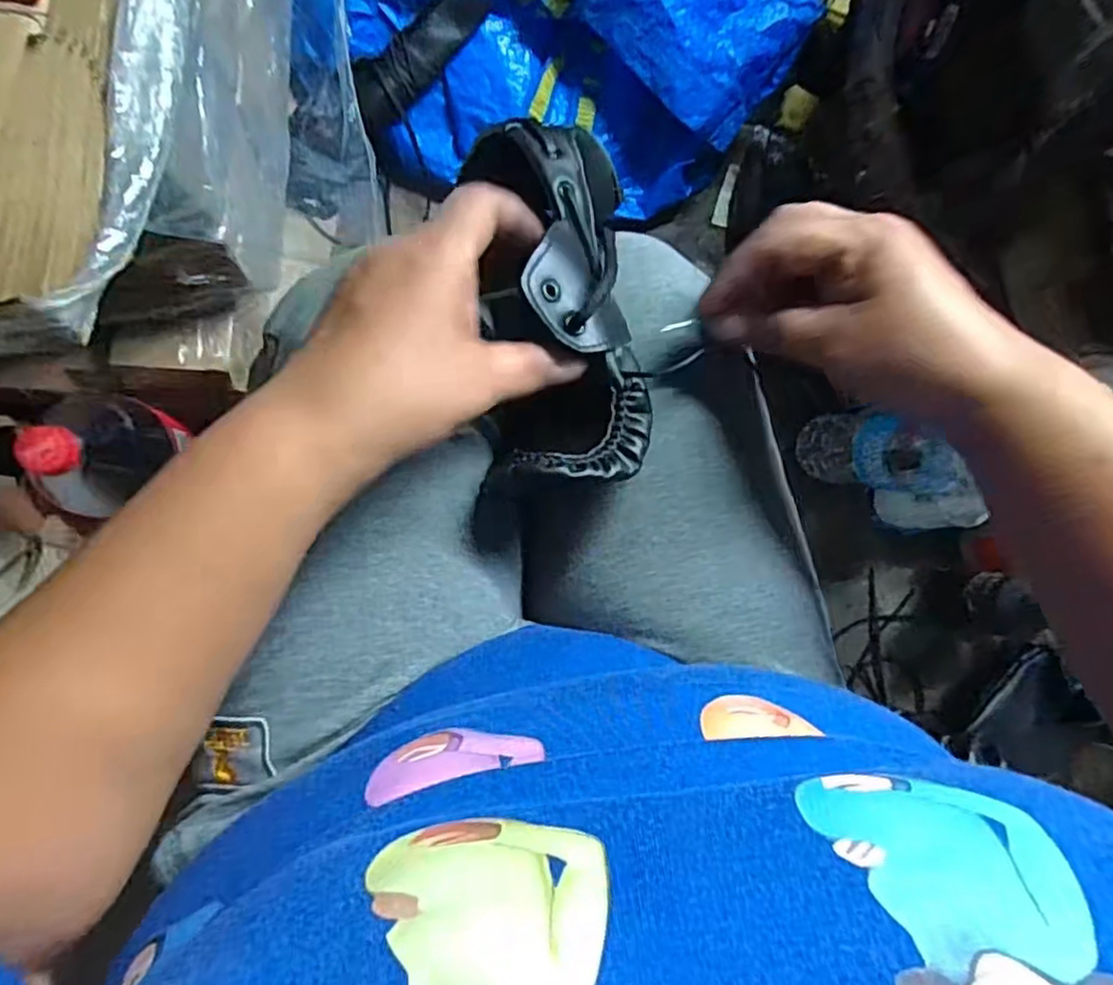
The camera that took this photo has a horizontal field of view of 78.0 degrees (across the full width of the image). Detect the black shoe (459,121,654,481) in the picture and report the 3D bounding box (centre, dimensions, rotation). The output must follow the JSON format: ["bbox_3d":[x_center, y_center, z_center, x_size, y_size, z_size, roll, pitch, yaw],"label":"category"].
[{"bbox_3d":[0.002,-0.093,0.304,0.071,0.054,0.173,-5,81,-7],"label":"black shoe"}]

